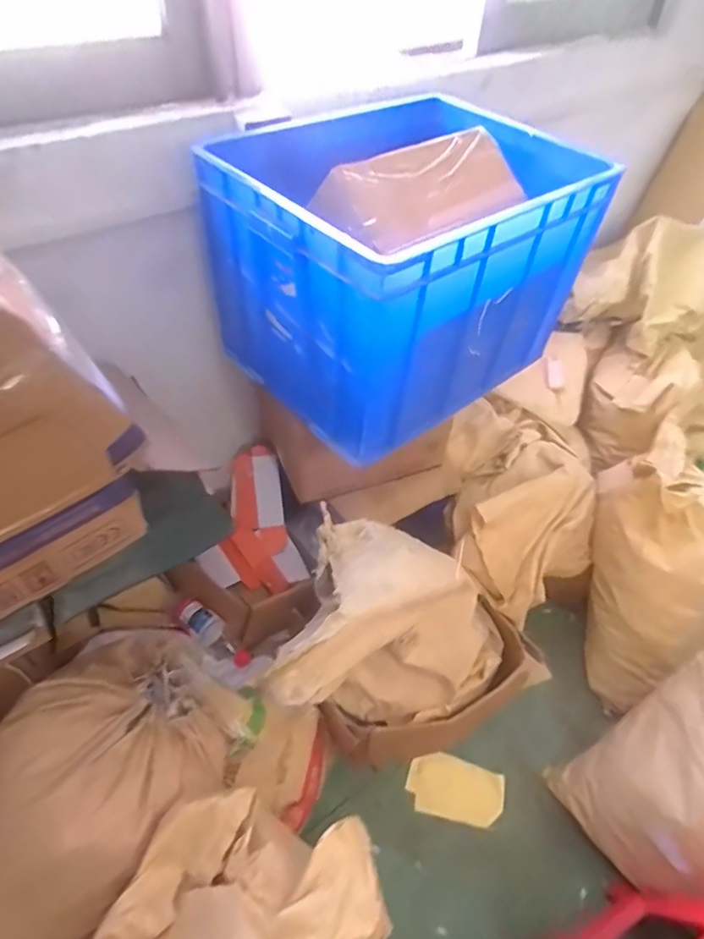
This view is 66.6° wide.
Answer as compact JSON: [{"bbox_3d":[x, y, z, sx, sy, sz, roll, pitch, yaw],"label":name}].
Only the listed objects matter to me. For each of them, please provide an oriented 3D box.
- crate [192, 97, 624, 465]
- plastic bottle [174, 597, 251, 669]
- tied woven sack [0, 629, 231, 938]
[{"bbox_3d":[0.071,-0.360,0.938,0.521,0.359,0.440,-33,60,-27],"label":"crate"},{"bbox_3d":[-0.294,0.348,1.121,0.185,0.072,0.059,42,58,6],"label":"plastic bottle"},{"bbox_3d":[-0.442,0.518,0.843,0.303,0.258,0.501,36,57,23],"label":"tied woven sack"}]

